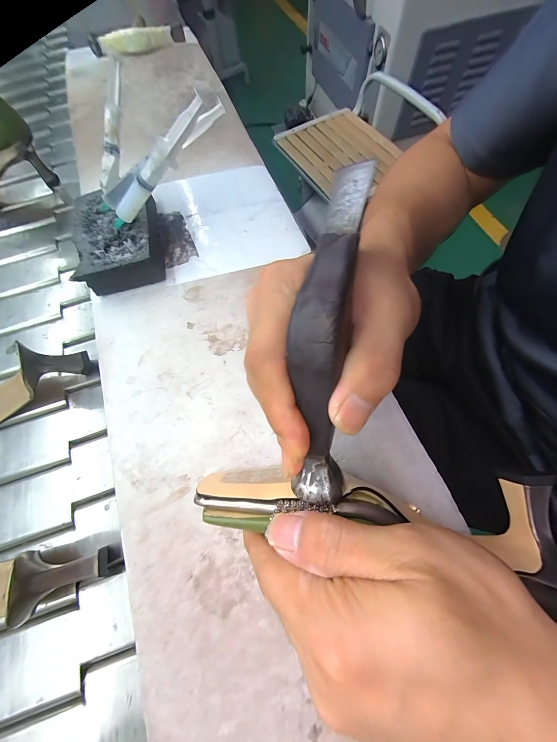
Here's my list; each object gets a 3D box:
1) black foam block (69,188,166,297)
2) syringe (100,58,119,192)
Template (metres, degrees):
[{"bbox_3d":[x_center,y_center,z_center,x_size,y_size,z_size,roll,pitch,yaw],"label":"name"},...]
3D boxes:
[{"bbox_3d":[-0.177,-0.149,0.307,0.085,0.036,0.119,-13,68,-3],"label":"black foam block"},{"bbox_3d":[-0.180,-0.260,0.297,0.014,0.015,0.118,14,100,8],"label":"syringe"}]

